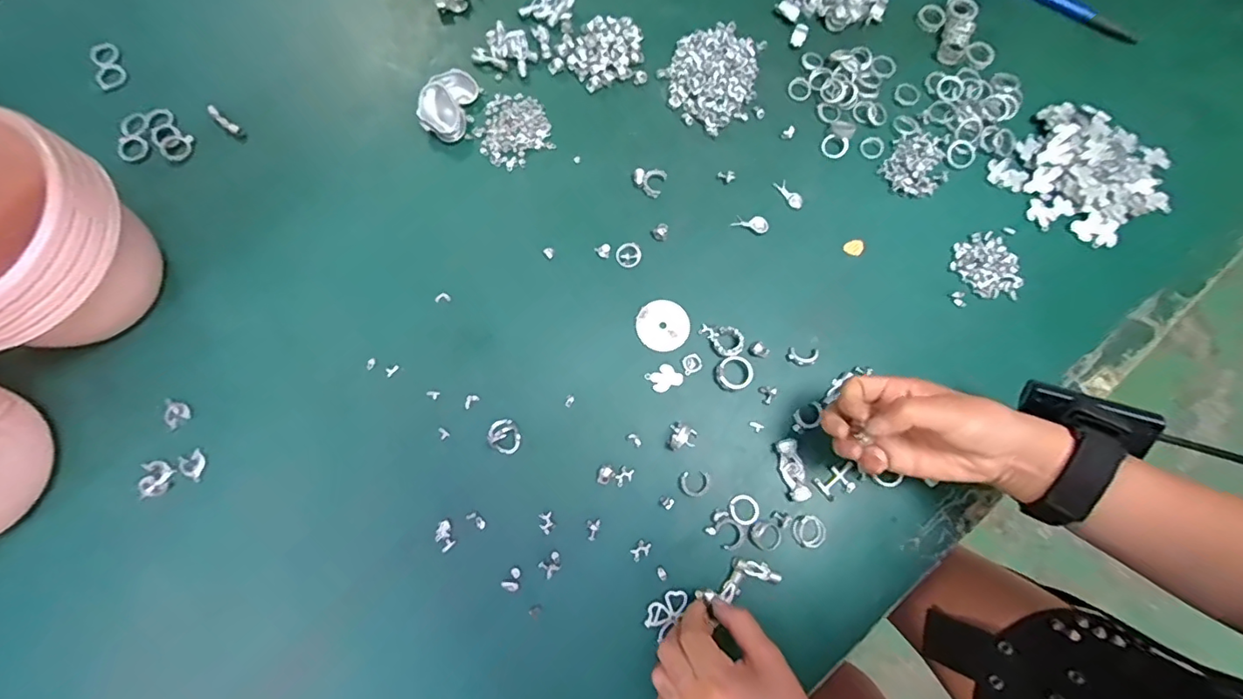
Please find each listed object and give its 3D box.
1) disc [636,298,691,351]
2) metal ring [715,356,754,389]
[{"bbox_3d":[0.034,-0.020,0.440,0.042,0.004,0.042,1,77,-3],"label":"disc"},{"bbox_3d":[0.091,0.018,0.426,0.028,0.007,0.027,1,77,-3],"label":"metal ring"}]

